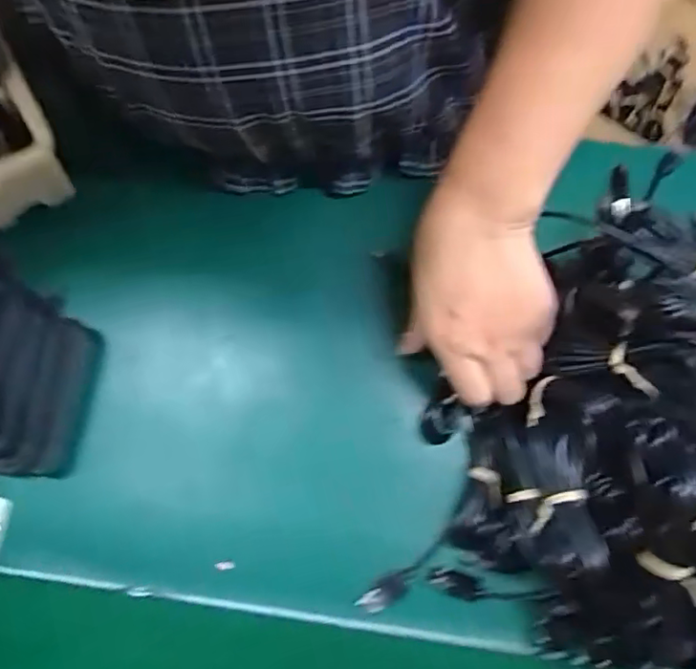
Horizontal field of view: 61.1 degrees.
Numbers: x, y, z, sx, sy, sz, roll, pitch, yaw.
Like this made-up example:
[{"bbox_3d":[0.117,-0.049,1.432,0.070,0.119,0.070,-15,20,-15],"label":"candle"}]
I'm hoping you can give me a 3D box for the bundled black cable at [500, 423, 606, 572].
[{"bbox_3d":[0.109,0.088,0.321,0.037,0.040,0.074,0,77,1],"label":"bundled black cable"}]

